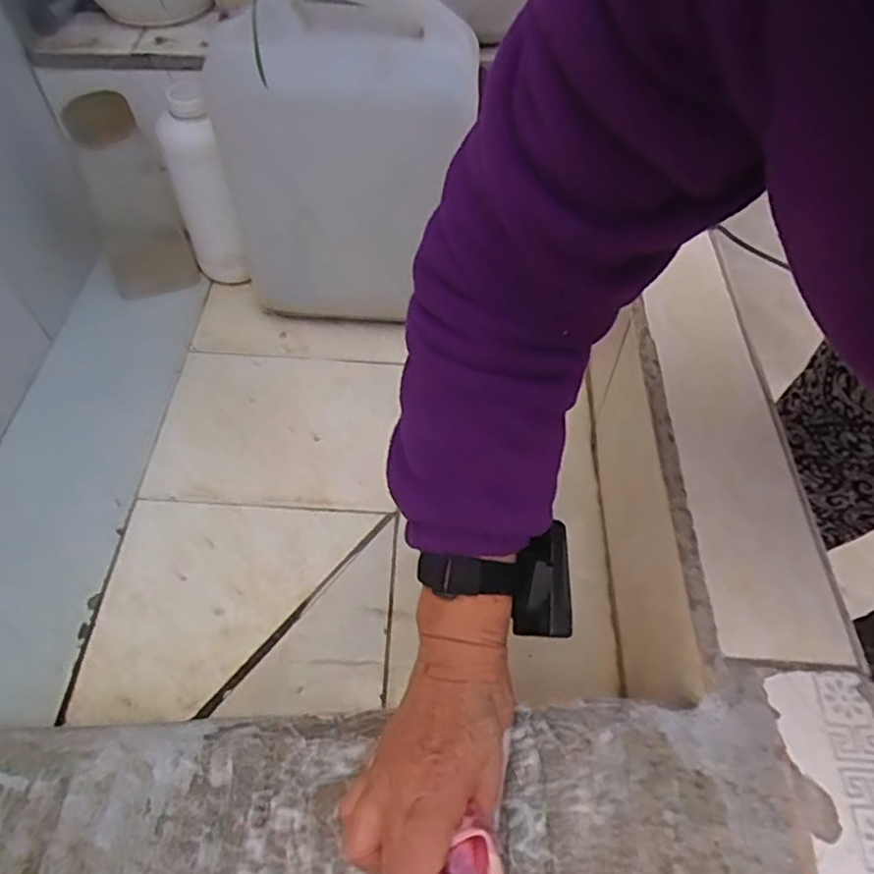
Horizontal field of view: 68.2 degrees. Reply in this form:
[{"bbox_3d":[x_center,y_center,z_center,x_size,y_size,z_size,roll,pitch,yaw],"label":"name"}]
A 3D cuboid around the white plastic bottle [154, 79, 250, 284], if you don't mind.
[{"bbox_3d":[-0.257,-0.269,0.733,0.066,0.228,0.050,8,53,0],"label":"white plastic bottle"}]

